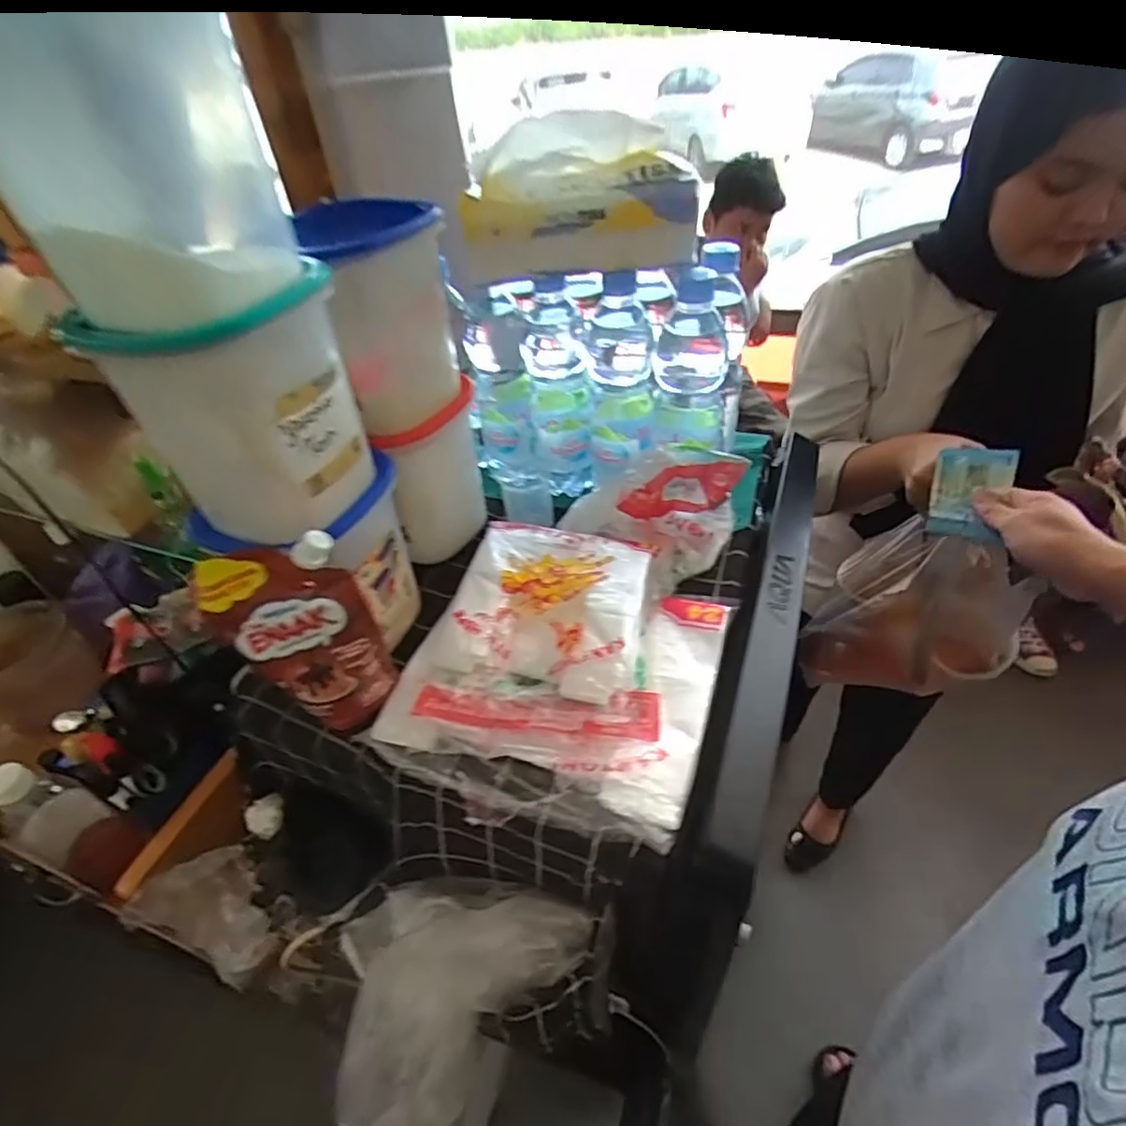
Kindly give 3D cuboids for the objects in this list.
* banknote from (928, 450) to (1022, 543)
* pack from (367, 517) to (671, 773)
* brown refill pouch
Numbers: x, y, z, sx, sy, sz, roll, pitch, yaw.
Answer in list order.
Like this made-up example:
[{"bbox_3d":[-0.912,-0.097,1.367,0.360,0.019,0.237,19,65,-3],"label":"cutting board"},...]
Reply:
[{"bbox_3d":[0.384,-0.066,0.573,0.059,0.017,0.084,13,85,40],"label":"banknote"},{"bbox_3d":[-0.019,0.054,0.508,0.203,0.039,0.225,4,44,12],"label":"pack"},{"bbox_3d":[-0.186,0.059,0.439,0.096,0.161,0.032,-8,43,-1],"label":"brown refill pouch"}]

